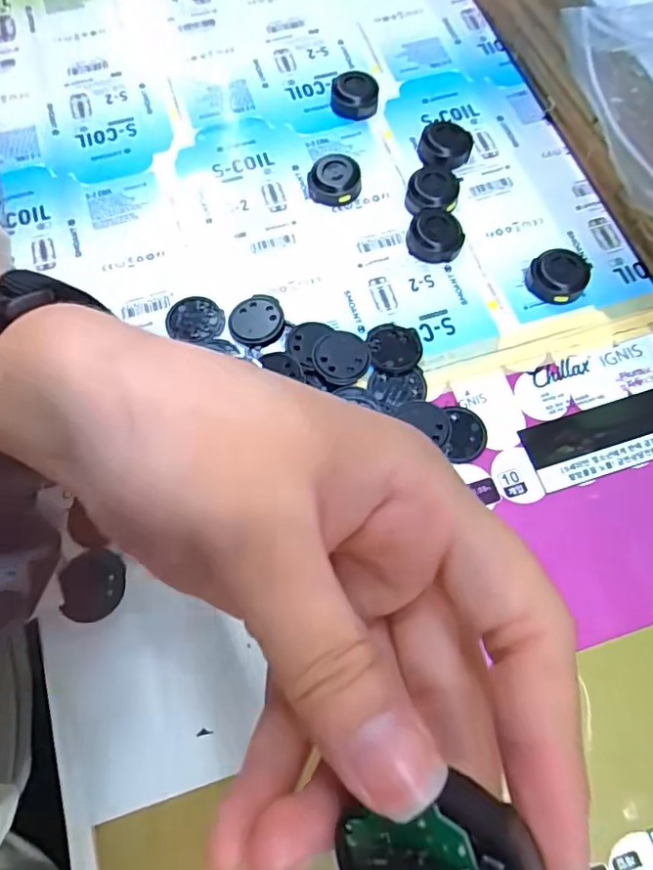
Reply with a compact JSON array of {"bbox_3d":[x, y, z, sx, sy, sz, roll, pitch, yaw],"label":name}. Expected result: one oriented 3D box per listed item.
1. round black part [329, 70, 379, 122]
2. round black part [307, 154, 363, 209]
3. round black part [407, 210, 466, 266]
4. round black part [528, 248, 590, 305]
[{"bbox_3d":[0.017,-0.211,0.343,0.028,0.017,0.028,0,70,1],"label":"round black part"},{"bbox_3d":[0.006,-0.150,0.324,0.029,0.014,0.028,0,70,1],"label":"round black part"},{"bbox_3d":[0.062,-0.112,0.309,0.030,0.012,0.027,20,71,8],"label":"round black part"},{"bbox_3d":[0.126,-0.086,0.299,0.030,0.013,0.026,35,74,13],"label":"round black part"}]

